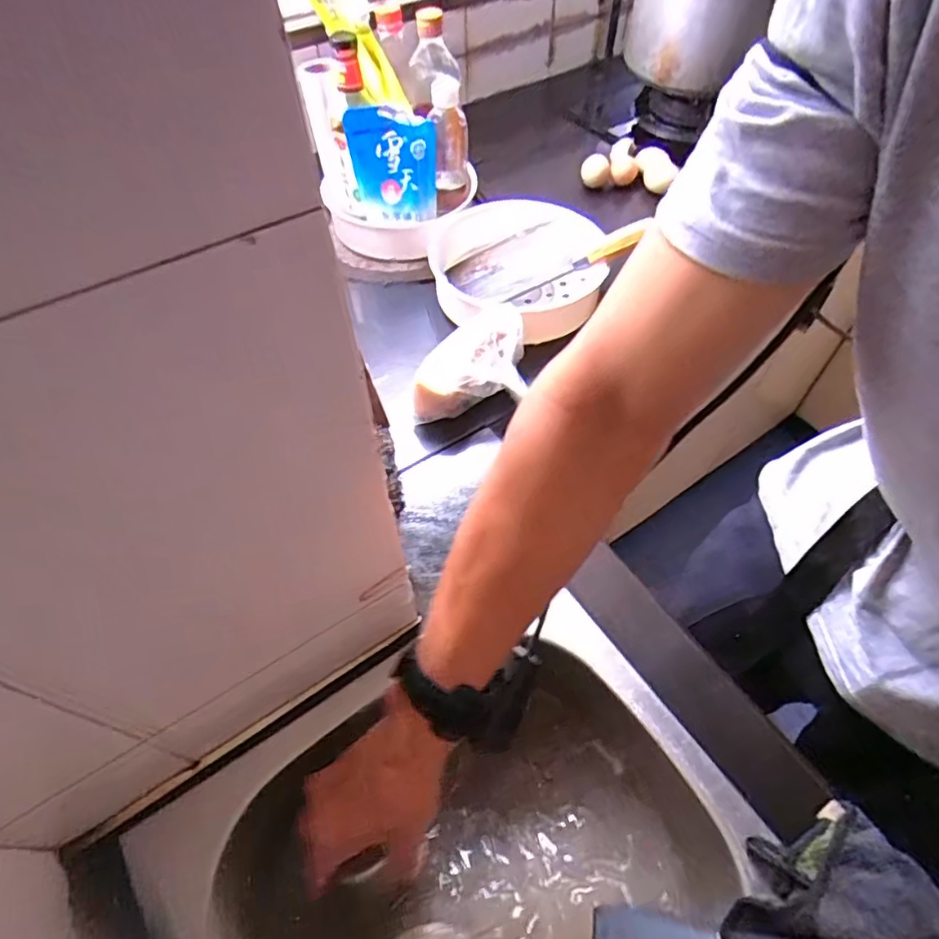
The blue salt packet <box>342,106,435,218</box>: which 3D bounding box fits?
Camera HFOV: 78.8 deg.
[{"bbox_3d":[-0.095,-0.376,0.710,0.103,0.125,0.025,4,54,2],"label":"blue salt packet"}]

